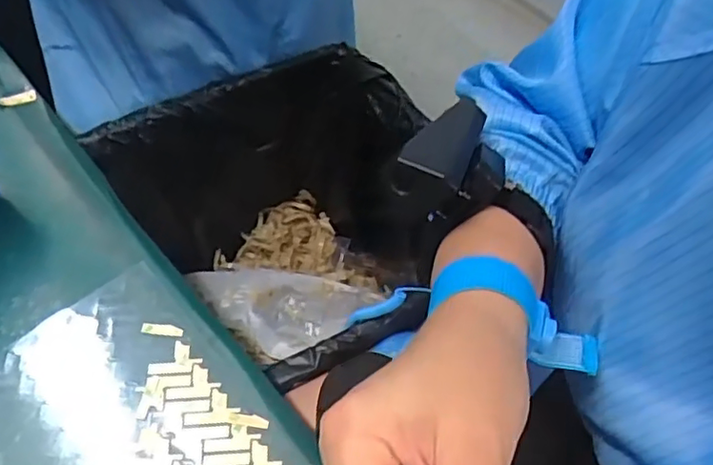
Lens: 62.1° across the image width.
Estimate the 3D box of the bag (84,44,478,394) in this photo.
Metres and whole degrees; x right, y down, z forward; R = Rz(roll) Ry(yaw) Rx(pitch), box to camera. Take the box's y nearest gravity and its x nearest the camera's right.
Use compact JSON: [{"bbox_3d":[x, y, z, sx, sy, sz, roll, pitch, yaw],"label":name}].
[{"bbox_3d":[-0.084,-0.005,0.686,0.288,0.282,0.252,-29,65,-18],"label":"bag"}]

